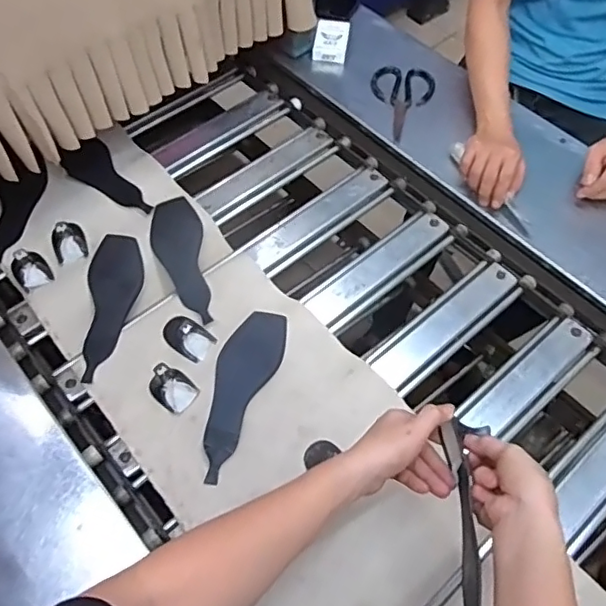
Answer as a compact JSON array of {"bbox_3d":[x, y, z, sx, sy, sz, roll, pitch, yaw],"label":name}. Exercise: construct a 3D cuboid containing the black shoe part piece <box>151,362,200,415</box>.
[{"bbox_3d":[-0.170,0.107,0.752,0.060,0.032,0.047,34,65,20],"label":"black shoe part piece"}]

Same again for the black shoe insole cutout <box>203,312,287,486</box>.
[{"bbox_3d":[-0.088,0.112,0.765,0.076,0.005,0.235,18,60,11],"label":"black shoe insole cutout"}]

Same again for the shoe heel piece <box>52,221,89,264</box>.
[{"bbox_3d":[-0.361,-0.098,0.890,0.049,0.025,0.064,-22,61,-13],"label":"shoe heel piece"}]

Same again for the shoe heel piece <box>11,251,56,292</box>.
[{"bbox_3d":[-0.411,-0.055,0.869,0.050,0.024,0.069,-33,63,-18],"label":"shoe heel piece"}]

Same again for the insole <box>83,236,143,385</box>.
[{"bbox_3d":[-0.272,-0.002,0.839,0.077,0.006,0.236,-6,57,-6],"label":"insole"}]

